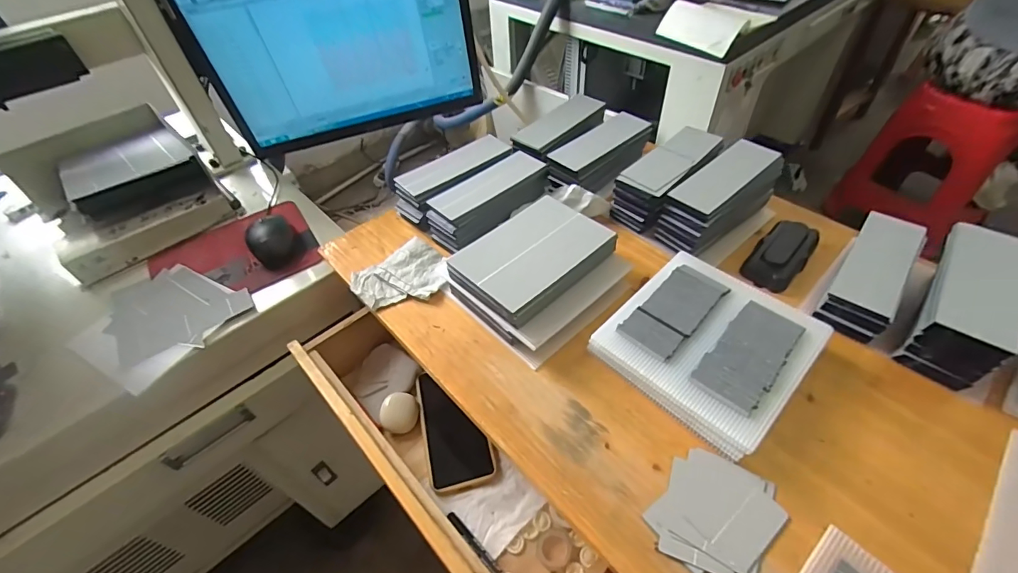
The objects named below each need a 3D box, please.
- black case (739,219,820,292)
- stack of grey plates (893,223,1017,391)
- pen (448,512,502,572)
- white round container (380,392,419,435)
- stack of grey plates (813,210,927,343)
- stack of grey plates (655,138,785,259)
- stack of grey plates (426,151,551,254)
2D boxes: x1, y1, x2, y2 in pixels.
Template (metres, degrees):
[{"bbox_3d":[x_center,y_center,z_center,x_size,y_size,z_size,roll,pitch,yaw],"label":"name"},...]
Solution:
[{"bbox_3d":[0.307,-0.037,0.510,0.050,0.026,0.097,33,58,29],"label":"black case"},{"bbox_3d":[0.412,0.018,0.411,0.059,0.073,0.152,31,57,28],"label":"stack of grey plates"},{"bbox_3d":[-0.019,0.289,0.470,0.011,0.017,0.133,-37,55,-26],"label":"pen"},{"bbox_3d":[-0.141,0.163,0.585,0.045,0.021,0.050,-6,47,-1],"label":"white round container"},{"bbox_3d":[0.377,-0.013,0.466,0.057,0.040,0.161,31,57,28],"label":"stack of grey plates"},{"bbox_3d":[0.252,-0.107,0.542,0.156,0.067,0.059,-32,53,-23],"label":"stack of grey plates"},{"bbox_3d":[-0.025,-0.114,0.579,0.063,0.048,0.171,35,59,31],"label":"stack of grey plates"}]

